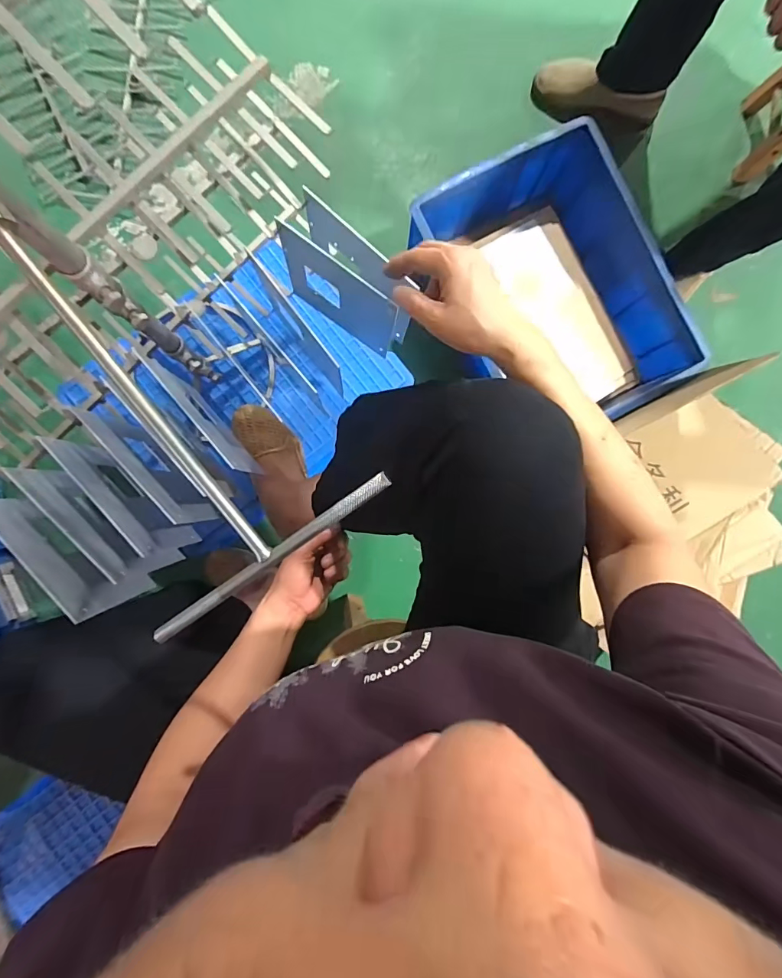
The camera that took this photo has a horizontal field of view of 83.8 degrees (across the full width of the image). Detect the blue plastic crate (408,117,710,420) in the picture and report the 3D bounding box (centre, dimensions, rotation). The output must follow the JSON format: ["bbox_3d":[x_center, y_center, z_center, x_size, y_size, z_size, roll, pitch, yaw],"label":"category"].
[{"bbox_3d":[0.303,-0.358,0.820,0.343,0.162,0.481,-31,90,-6],"label":"blue plastic crate"}]

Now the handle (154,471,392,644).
[{"bbox_3d":[-0.077,0.045,0.272,0.183,0.008,0.009,-35,91,8],"label":"handle"}]

